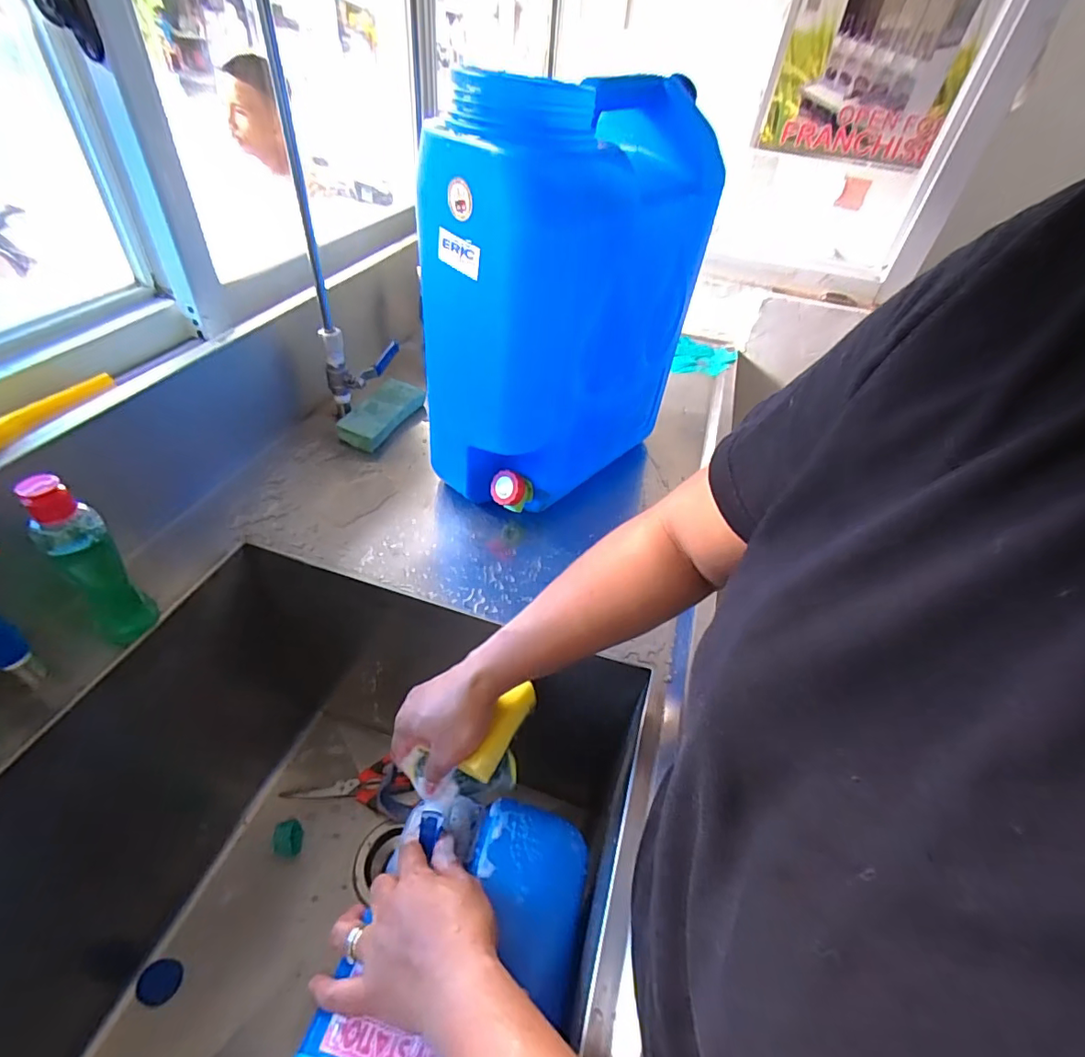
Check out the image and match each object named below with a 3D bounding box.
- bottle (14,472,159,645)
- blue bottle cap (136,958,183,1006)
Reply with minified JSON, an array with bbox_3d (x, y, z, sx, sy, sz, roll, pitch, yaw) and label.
[{"bbox_3d":[-0.374,0.031,0.437,0.045,0.164,0.043,32,49,24],"label":"bottle"},{"bbox_3d":[-0.428,0.508,0.586,0.041,0.011,0.039,4,43,-4],"label":"blue bottle cap"}]

